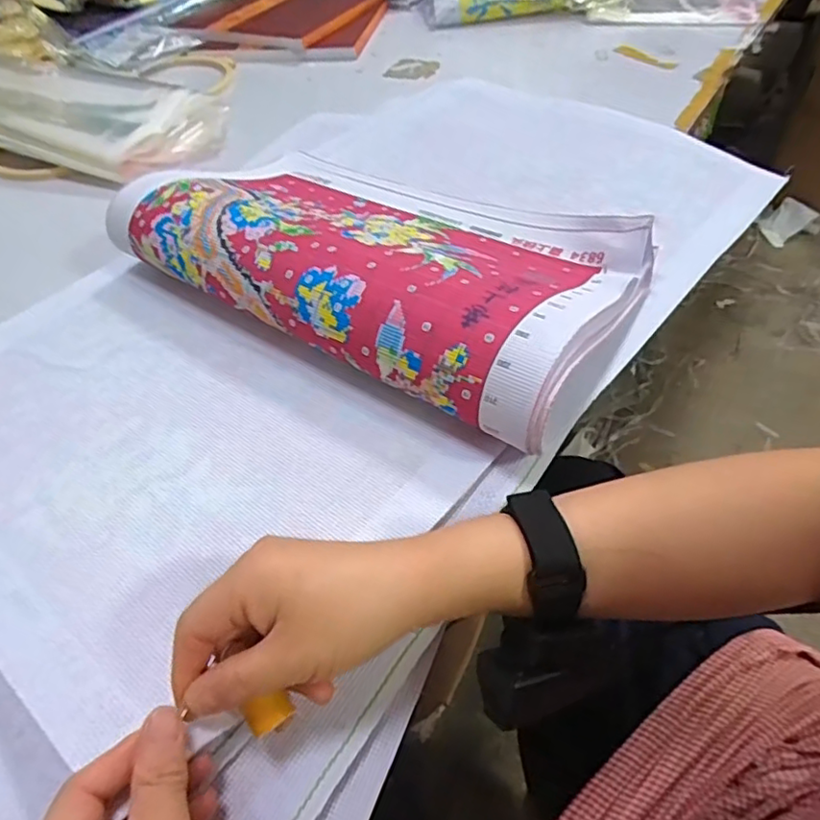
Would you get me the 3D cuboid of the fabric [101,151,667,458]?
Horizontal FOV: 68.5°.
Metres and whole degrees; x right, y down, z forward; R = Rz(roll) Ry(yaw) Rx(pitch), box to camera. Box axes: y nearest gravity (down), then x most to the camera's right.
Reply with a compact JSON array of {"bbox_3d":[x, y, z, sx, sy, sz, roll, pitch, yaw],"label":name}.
[{"bbox_3d":[-0.020,-0.148,0.501,0.418,0.071,0.254,27,59,23],"label":"fabric"}]

